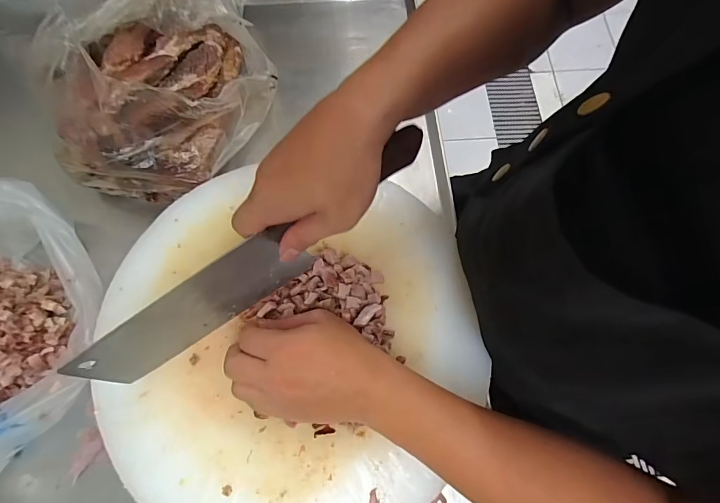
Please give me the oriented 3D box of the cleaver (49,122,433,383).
[{"bbox_3d":[-0.079,0.012,0.307,0.306,0.087,0.021,-36,77,5],"label":"cleaver"}]

